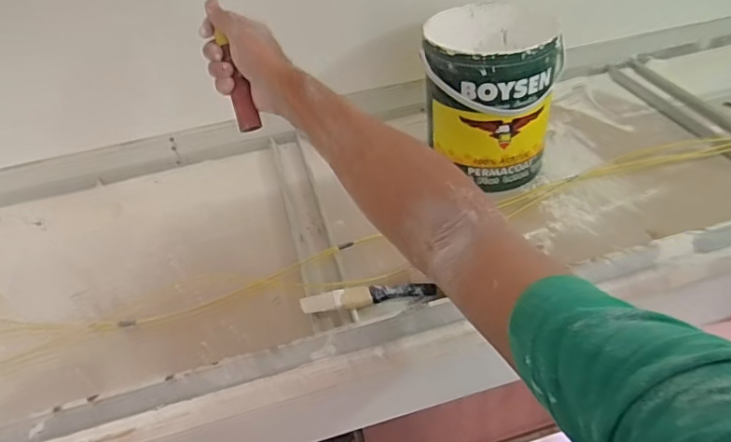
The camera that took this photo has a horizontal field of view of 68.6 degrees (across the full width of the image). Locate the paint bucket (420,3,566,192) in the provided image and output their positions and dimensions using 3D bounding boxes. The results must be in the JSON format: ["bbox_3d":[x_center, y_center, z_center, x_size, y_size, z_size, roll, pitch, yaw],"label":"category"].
[{"bbox_3d":[0.165,-0.169,0.747,0.156,0.203,0.171,-4,39,4],"label":"paint bucket"}]

